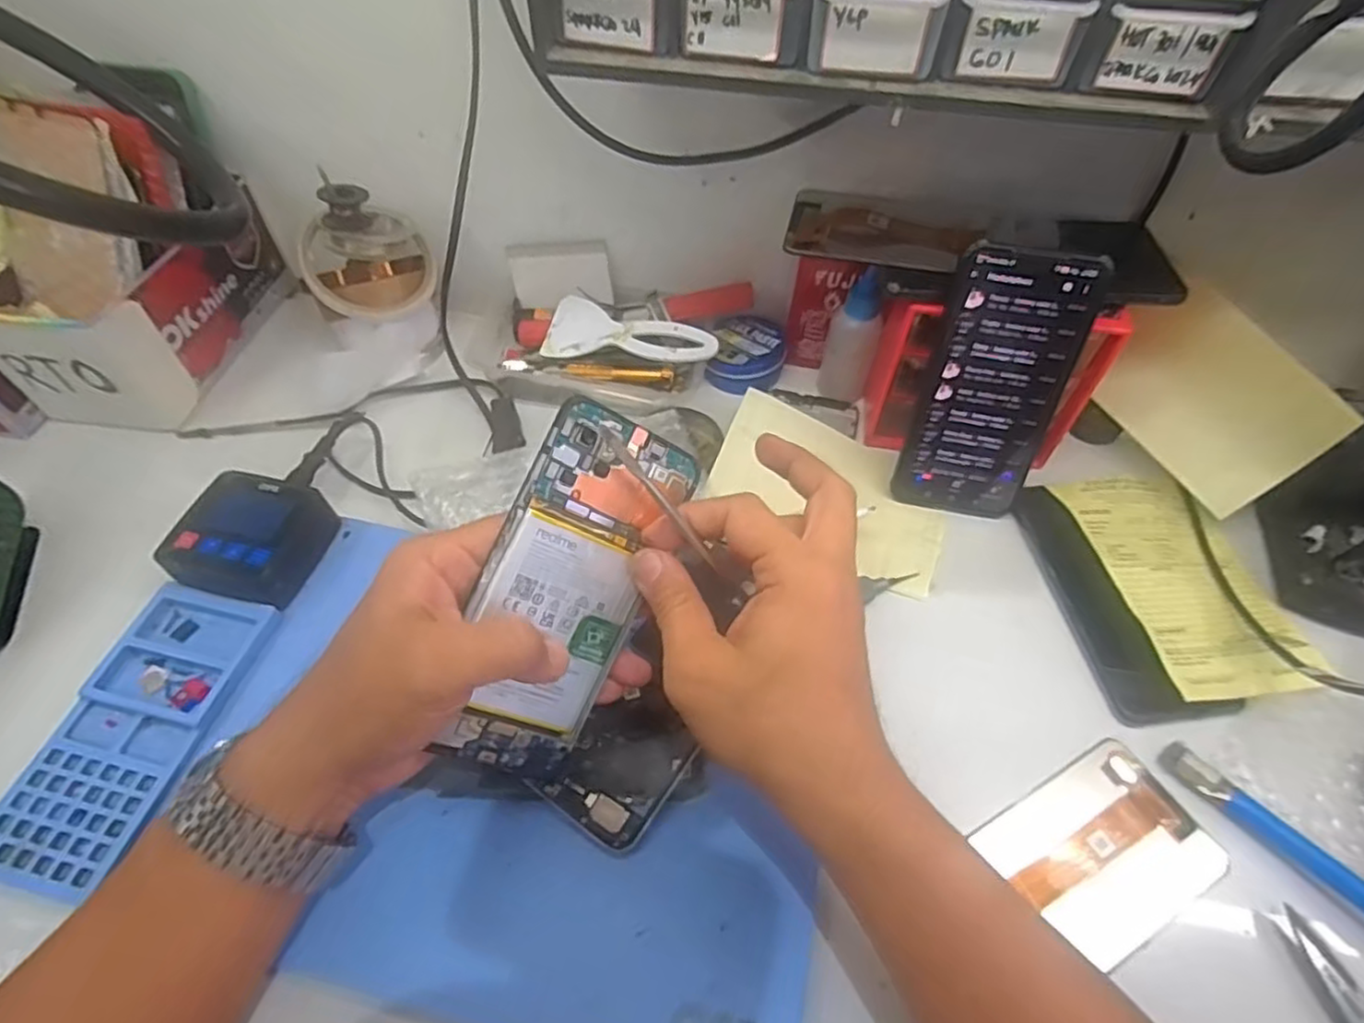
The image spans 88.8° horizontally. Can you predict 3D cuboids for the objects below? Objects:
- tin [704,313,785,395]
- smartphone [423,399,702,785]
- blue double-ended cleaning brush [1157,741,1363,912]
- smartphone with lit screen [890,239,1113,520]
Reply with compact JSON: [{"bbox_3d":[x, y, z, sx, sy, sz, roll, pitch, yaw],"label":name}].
[{"bbox_3d":[0.050,-0.118,0.528,0.053,0.029,0.056,0,54,-1],"label":"tin"},{"bbox_3d":[-0.050,0.037,0.304,0.071,0.005,0.161,21,91,-28],"label":"smartphone"},{"bbox_3d":[0.299,0.164,0.327,0.018,0.012,0.139,-35,62,-23],"label":"blue double-ended cleaning brush"},{"bbox_3d":[0.183,-0.069,0.413,0.078,0.163,0.005,10,36,6],"label":"smartphone with lit screen"}]

